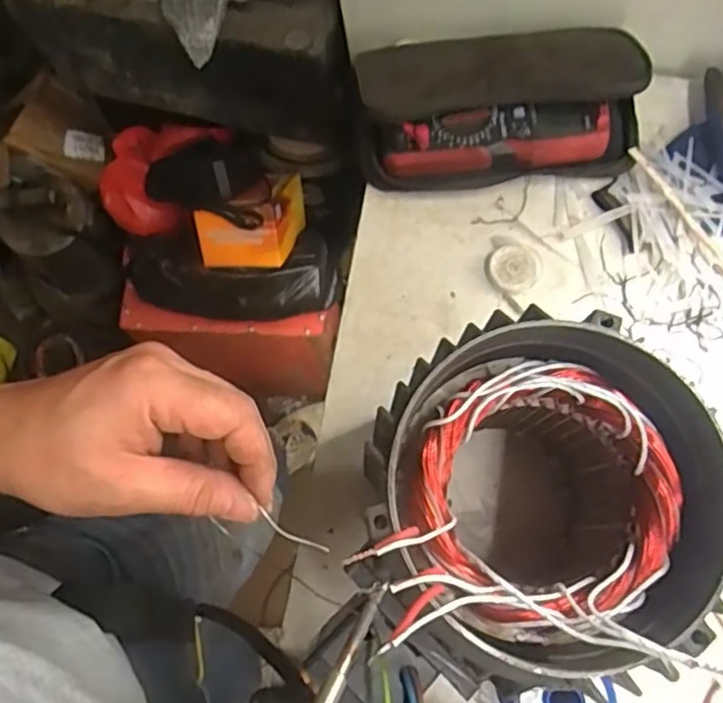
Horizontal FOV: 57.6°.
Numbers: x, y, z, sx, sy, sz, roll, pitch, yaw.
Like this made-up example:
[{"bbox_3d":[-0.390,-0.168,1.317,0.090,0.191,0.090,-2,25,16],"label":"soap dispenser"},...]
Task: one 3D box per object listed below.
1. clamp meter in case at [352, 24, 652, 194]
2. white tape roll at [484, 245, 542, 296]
[{"bbox_3d":[0.112,-0.211,0.557,0.231,0.077,0.128,-4,74,0],"label":"clamp meter in case"},{"bbox_3d":[0.127,-0.069,0.548,0.044,0.009,0.041,0,74,1],"label":"white tape roll"}]

